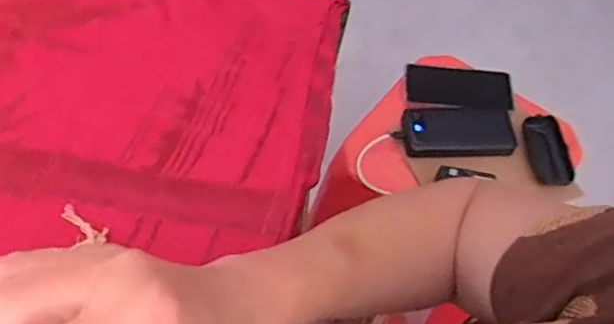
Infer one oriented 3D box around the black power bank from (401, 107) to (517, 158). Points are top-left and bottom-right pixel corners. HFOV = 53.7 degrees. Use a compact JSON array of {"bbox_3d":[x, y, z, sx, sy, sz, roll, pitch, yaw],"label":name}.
[{"bbox_3d":[0.215,-0.045,0.868,0.157,0.017,0.079,1,59,-3],"label":"black power bank"}]

